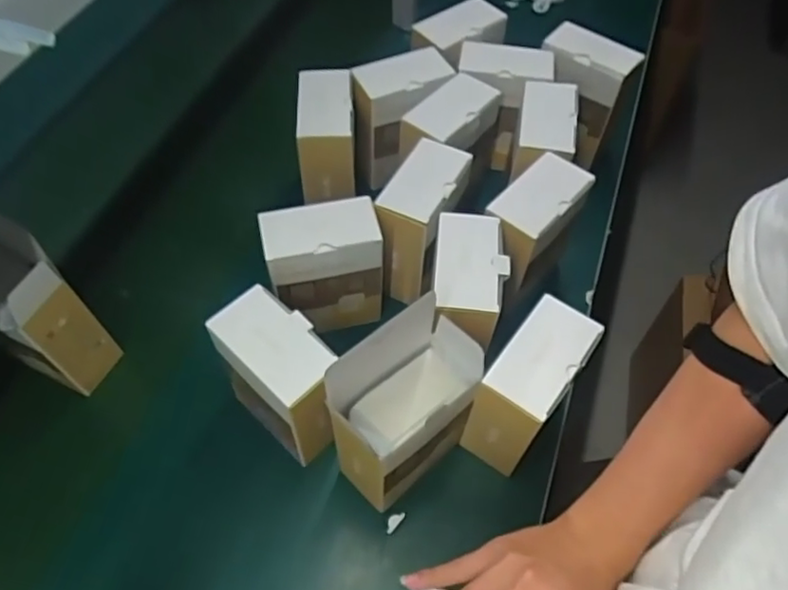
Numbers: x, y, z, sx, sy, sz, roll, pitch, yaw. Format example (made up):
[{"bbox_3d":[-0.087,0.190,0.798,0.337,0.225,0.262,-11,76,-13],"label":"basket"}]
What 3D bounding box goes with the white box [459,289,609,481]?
[{"bbox_3d":[0.136,0.099,0.629,0.064,0.165,0.119,34,62,20],"label":"white box"}]

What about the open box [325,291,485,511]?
[{"bbox_3d":[0.011,0.108,0.573,0.139,0.193,0.076,-35,63,-22],"label":"open box"}]

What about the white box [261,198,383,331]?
[{"bbox_3d":[-0.075,-0.029,0.691,0.123,0.149,0.073,-14,57,-10],"label":"white box"}]

